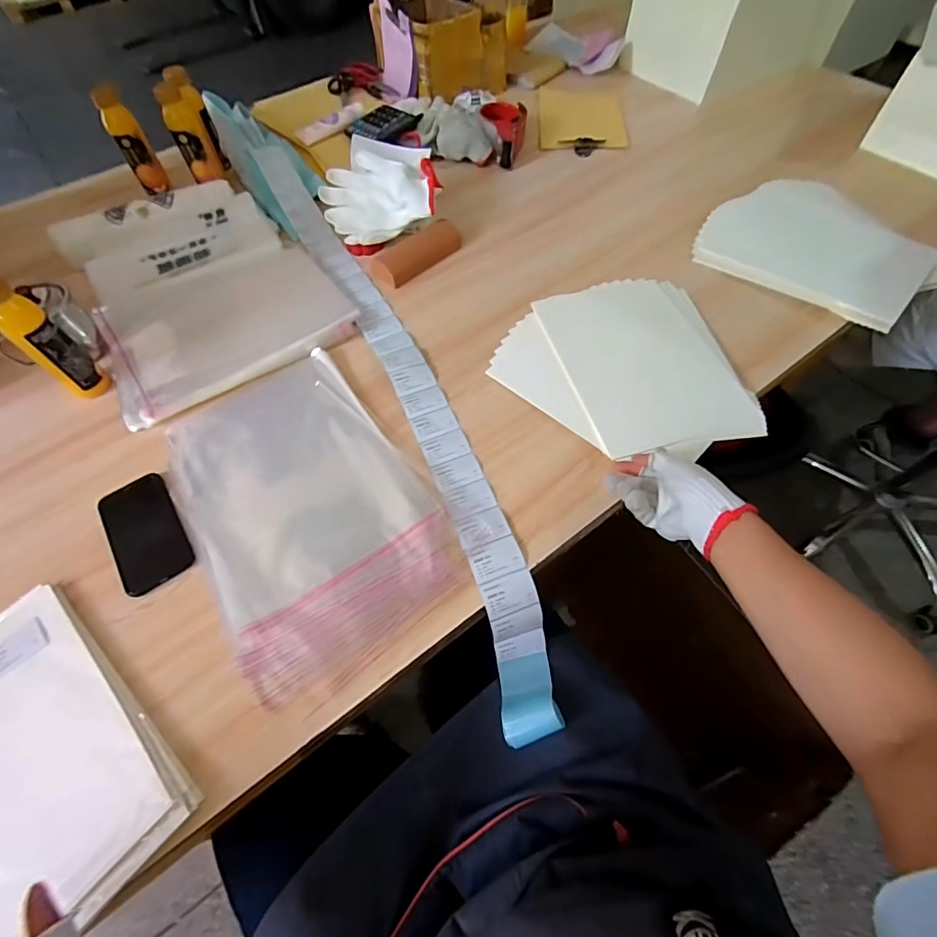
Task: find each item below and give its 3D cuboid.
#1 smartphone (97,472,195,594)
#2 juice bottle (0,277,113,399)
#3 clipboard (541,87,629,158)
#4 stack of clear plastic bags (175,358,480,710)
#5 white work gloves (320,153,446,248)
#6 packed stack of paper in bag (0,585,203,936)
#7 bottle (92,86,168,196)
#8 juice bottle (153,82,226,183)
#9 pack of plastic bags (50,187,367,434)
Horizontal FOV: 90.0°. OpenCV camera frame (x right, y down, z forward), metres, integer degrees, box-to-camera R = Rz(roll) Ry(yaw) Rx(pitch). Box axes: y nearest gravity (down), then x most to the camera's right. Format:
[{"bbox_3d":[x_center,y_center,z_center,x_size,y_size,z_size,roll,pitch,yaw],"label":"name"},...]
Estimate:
[{"bbox_3d":[-0.387,0.074,0.559,0.075,0.012,0.148,-31,64,-15],"label":"smartphone"},{"bbox_3d":[-0.552,-0.170,0.598,0.064,0.154,0.053,35,67,20],"label":"juice bottle"},{"bbox_3d":[0.238,-0.744,0.997,0.171,0.021,0.251,1,60,3],"label":"clipboard"},{"bbox_3d":[-0.194,0.038,0.564,0.253,0.026,0.395,-31,63,-15],"label":"stack of clear plastic bags"},{"bbox_3d":[-0.150,-0.458,0.797,0.193,0.090,0.112,-11,60,-5],"label":"white work gloves"},{"bbox_3d":[-0.418,0.279,0.419,0.304,0.024,0.215,37,67,21],"label":"packed stack of paper in bag"},{"bbox_3d":[-0.601,-0.580,0.837,0.048,0.160,0.054,-28,63,-13],"label":"bottle"},{"bbox_3d":[-0.499,-0.597,0.834,0.054,0.126,0.046,-23,62,-11],"label":"juice bottle"},{"bbox_3d":[-0.405,-0.309,0.735,0.372,0.068,0.441,-28,63,-13],"label":"pack of plastic bags"}]

